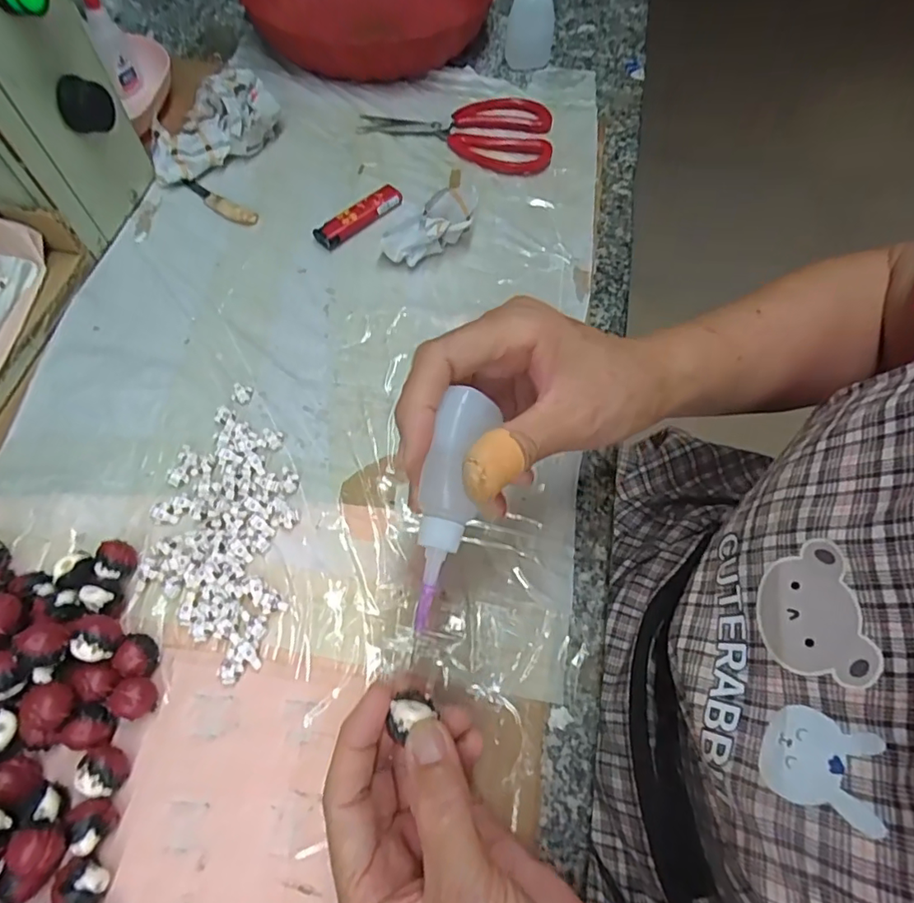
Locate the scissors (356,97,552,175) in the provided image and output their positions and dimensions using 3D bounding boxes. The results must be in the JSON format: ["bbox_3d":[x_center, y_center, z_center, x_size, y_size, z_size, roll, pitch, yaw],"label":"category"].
[{"bbox_3d":[0.005,-0.288,0.471,0.162,0.007,0.103,16,63,6],"label":"scissors"}]

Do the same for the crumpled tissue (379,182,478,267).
[{"bbox_3d":[-0.018,-0.160,0.390,0.040,0.033,0.069,33,66,14],"label":"crumpled tissue"}]

